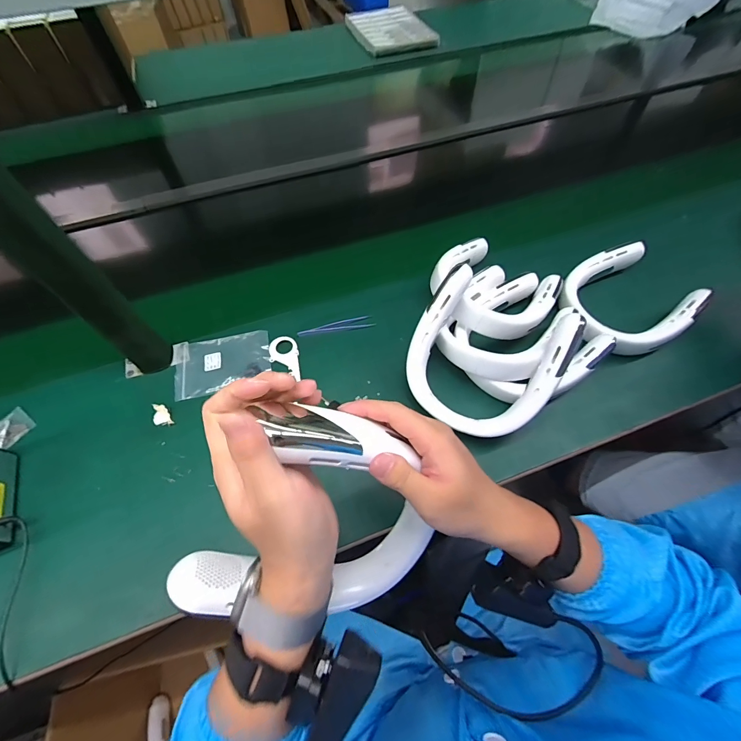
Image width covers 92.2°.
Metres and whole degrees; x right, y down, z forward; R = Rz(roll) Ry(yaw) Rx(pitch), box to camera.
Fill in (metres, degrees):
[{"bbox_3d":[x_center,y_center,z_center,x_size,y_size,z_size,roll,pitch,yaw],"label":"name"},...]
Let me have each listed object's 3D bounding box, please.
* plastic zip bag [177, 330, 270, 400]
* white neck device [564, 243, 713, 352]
[{"bbox_3d":[-0.237,-0.012,0.575,0.146,0.008,0.097,-11,65,-4],"label":"plastic zip bag"},{"bbox_3d":[0.421,-0.124,0.581,0.179,0.048,0.180,-30,65,-15],"label":"white neck device"}]

